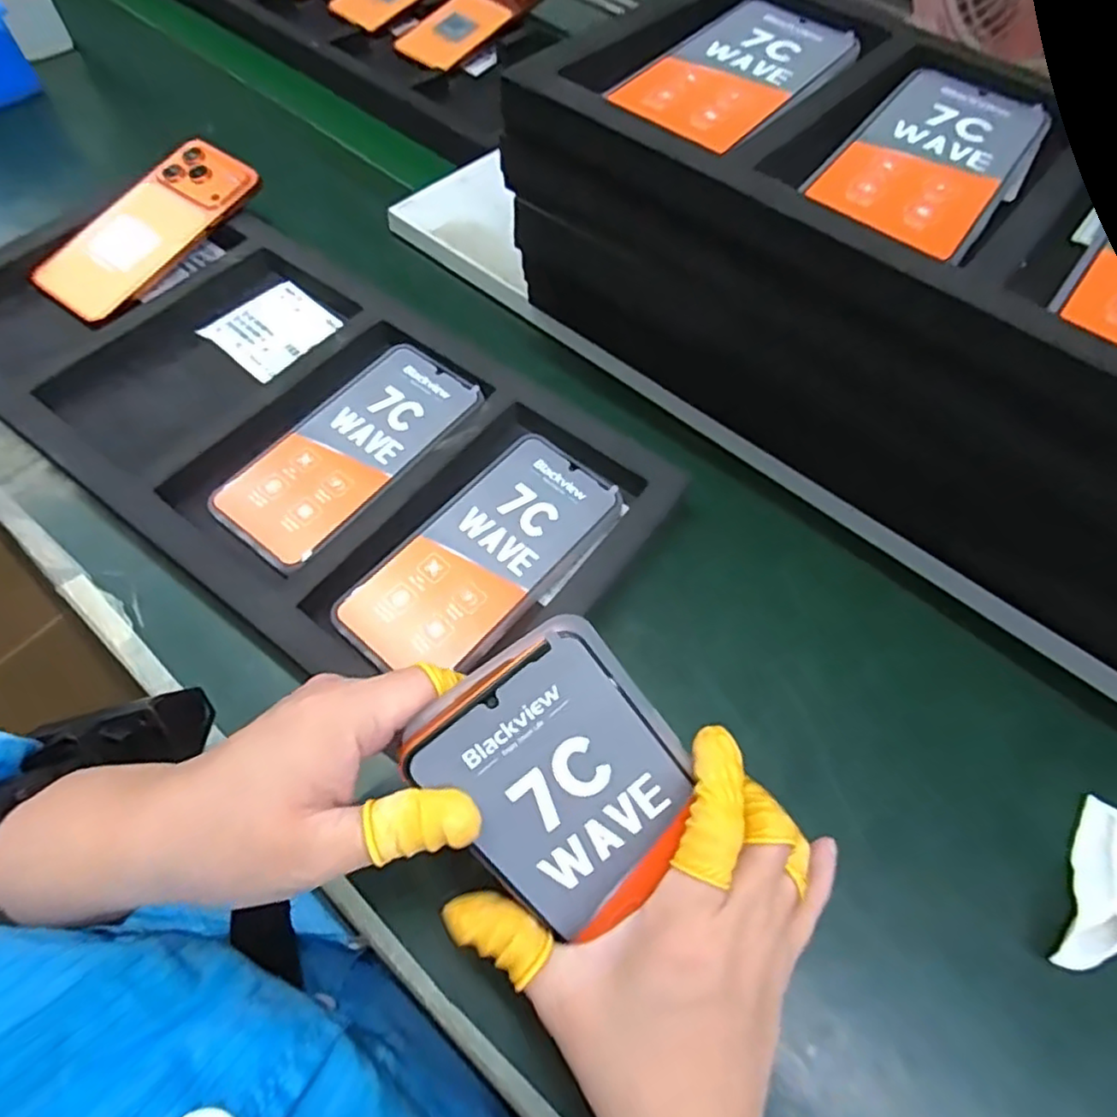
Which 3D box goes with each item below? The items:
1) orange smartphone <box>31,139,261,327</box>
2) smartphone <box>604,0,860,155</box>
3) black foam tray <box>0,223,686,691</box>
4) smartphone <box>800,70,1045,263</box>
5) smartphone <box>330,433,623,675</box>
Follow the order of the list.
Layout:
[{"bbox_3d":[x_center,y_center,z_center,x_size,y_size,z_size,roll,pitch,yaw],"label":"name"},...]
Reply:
[{"bbox_3d":[-0.297,-0.238,0.477,0.079,0.012,0.163,35,78,8],"label":"orange smartphone"},{"bbox_3d":[0.101,-0.268,0.358,0.078,0.004,0.156,37,64,16],"label":"smartphone"},{"bbox_3d":[-0.180,-0.089,0.414,0.475,0.024,0.217,33,66,13],"label":"black foam tray"},{"bbox_3d":[0.187,-0.201,0.323,0.075,0.005,0.153,35,63,15],"label":"smartphone"},{"bbox_3d":[-0.041,-0.001,0.368,0.078,0.005,0.162,39,67,16],"label":"smartphone"}]

